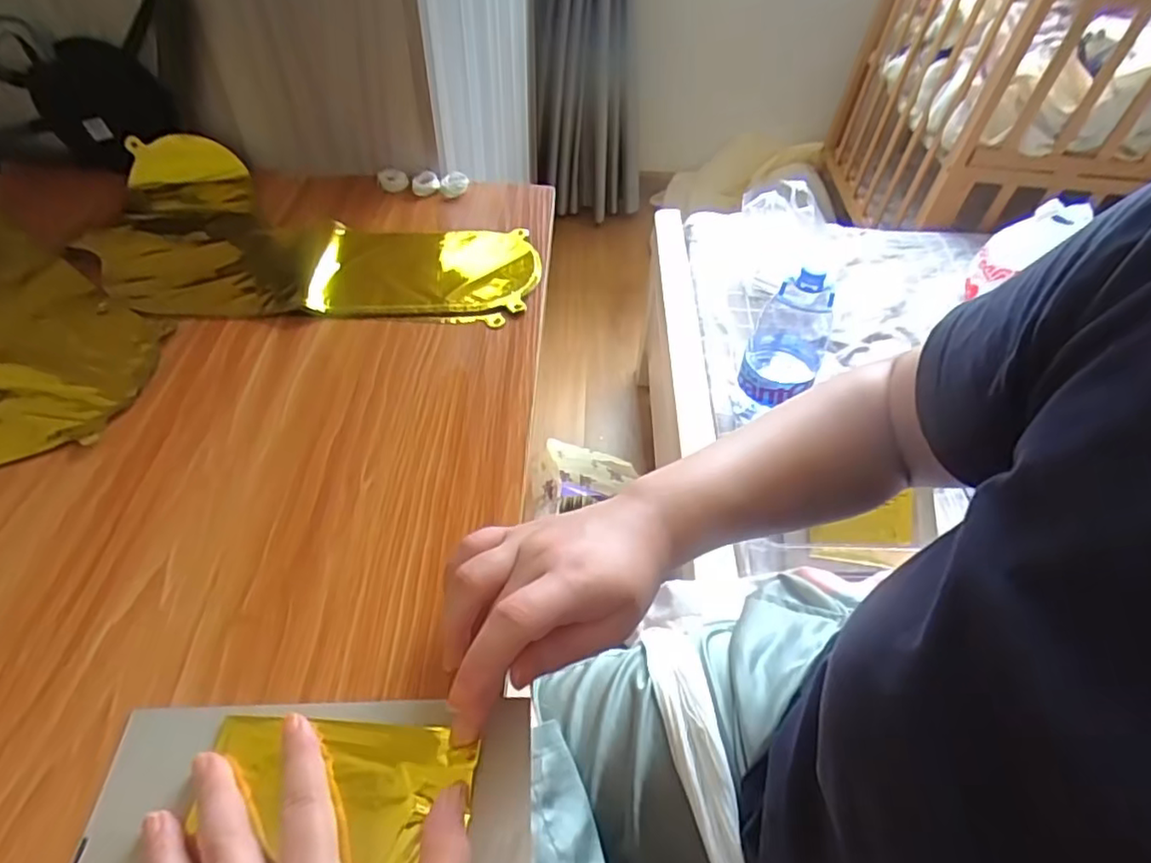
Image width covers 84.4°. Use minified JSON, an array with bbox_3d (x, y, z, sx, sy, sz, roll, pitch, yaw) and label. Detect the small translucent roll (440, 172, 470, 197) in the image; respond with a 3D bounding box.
[{"bbox_3d":[-0.123,-0.252,0.644,0.028,0.020,0.026,-4,49,-10],"label":"small translucent roll"}]

